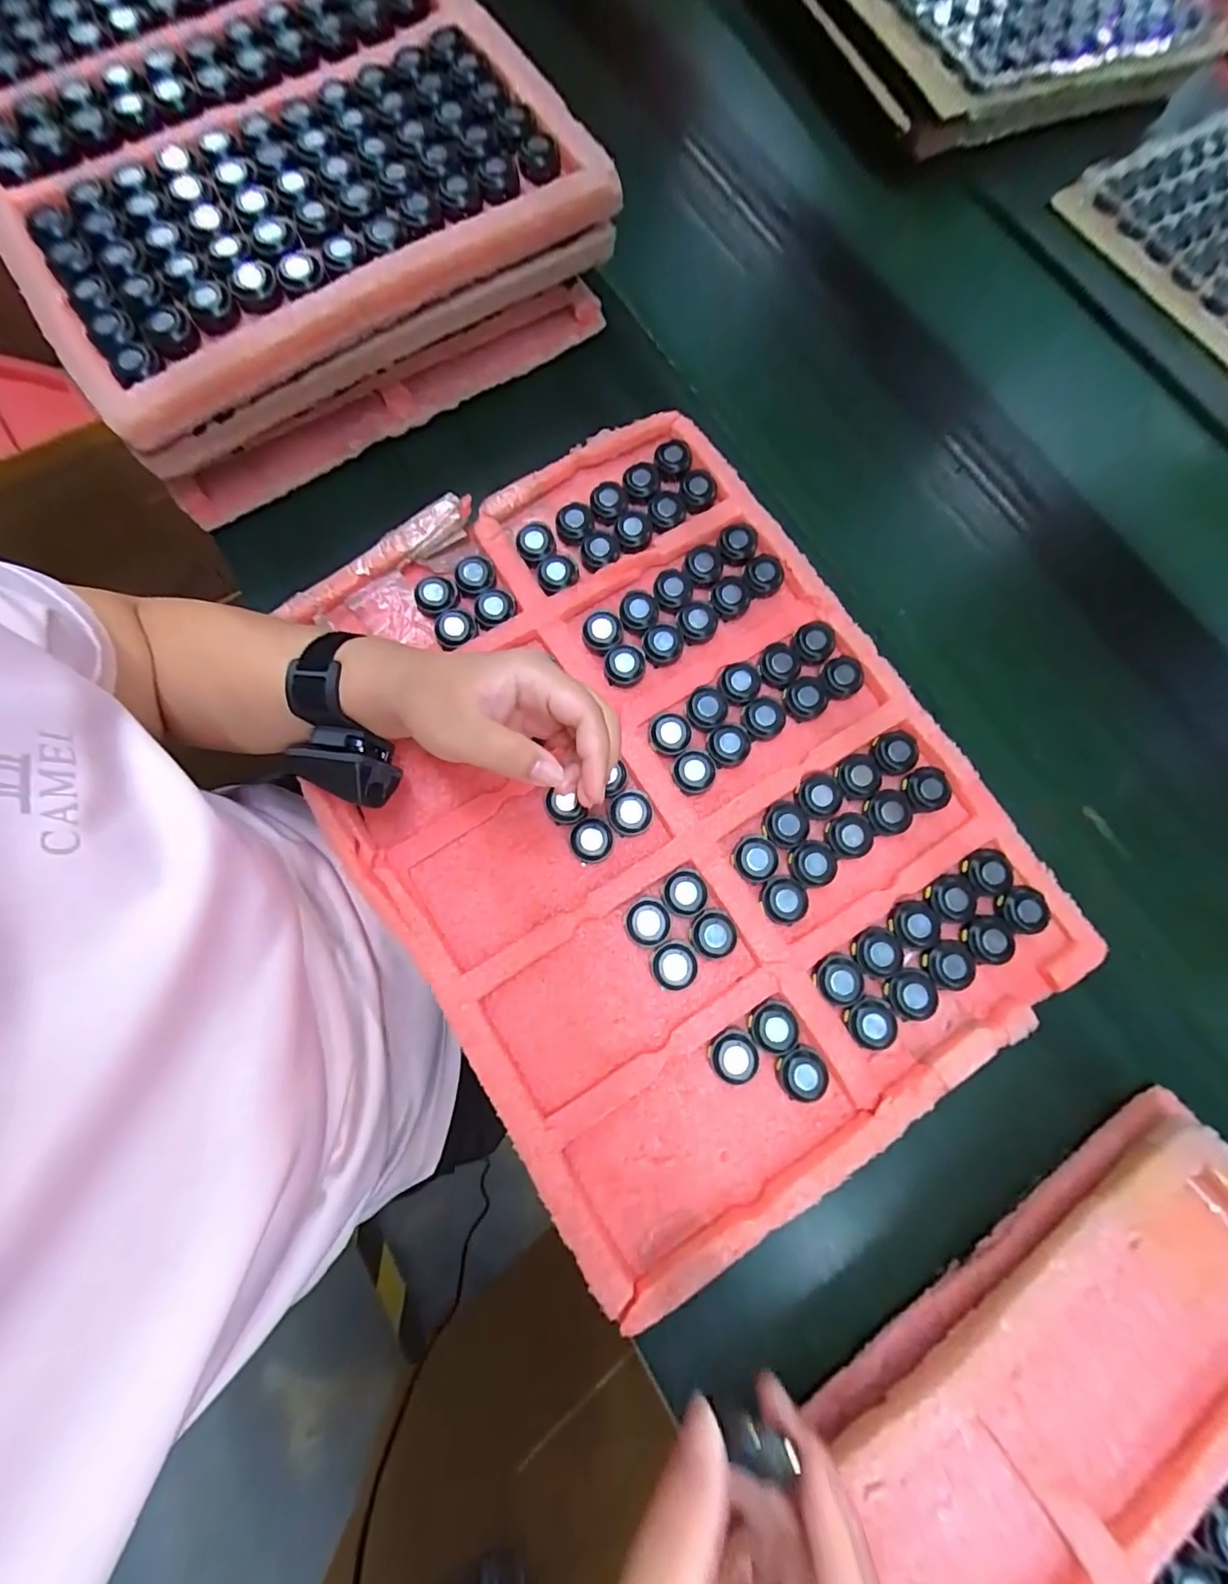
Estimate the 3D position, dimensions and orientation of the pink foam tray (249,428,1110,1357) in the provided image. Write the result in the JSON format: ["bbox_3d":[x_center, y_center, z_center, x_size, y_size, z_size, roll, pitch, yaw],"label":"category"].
[{"bbox_3d":[0.028,-0.008,0.363,0.374,0.025,0.497,-31,78,-8],"label":"pink foam tray"}]

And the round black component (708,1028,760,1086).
[{"bbox_3d":[0.073,0.160,0.322,0.028,0.012,0.030,1,76,-3],"label":"round black component"}]

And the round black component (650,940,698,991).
[{"bbox_3d":[0.038,0.109,0.335,0.028,0.014,0.029,1,76,-3],"label":"round black component"}]

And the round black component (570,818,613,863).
[{"bbox_3d":[-0.015,0.031,0.350,0.027,0.016,0.028,1,76,-3],"label":"round black component"}]

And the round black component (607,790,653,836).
[{"bbox_3d":[0.011,0.014,0.356,0.029,0.011,0.028,1,76,-3],"label":"round black component"}]

